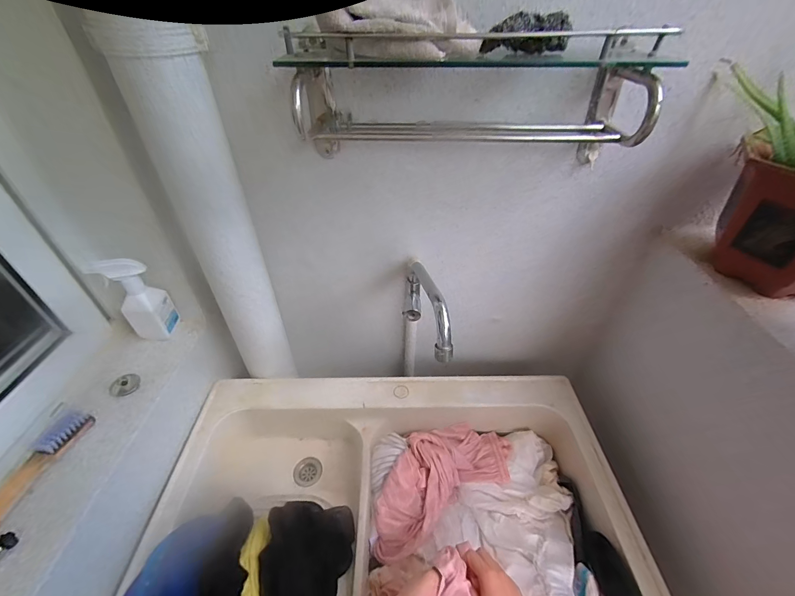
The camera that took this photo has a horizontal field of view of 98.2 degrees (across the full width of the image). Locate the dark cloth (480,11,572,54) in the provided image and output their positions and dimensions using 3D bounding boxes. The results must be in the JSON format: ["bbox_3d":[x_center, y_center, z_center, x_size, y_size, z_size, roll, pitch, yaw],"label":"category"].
[{"bbox_3d":[0.158,-0.323,0.420,0.098,0.038,0.051,11,42,13],"label":"dark cloth"}]

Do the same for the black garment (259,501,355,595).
[{"bbox_3d":[-0.157,0.463,0.582,0.135,0.099,0.228,2,41,2],"label":"black garment"}]

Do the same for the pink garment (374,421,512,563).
[{"bbox_3d":[0.086,0.377,0.748,0.338,0.048,0.176,-20,45,-22],"label":"pink garment"}]

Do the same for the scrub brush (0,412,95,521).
[{"bbox_3d":[-0.544,0.262,0.507,0.042,0.027,0.202,5,41,5],"label":"scrub brush"}]

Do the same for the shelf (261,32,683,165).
[{"bbox_3d":[0.094,-0.275,0.490,0.487,0.163,0.138,2,41,2],"label":"shelf"}]

